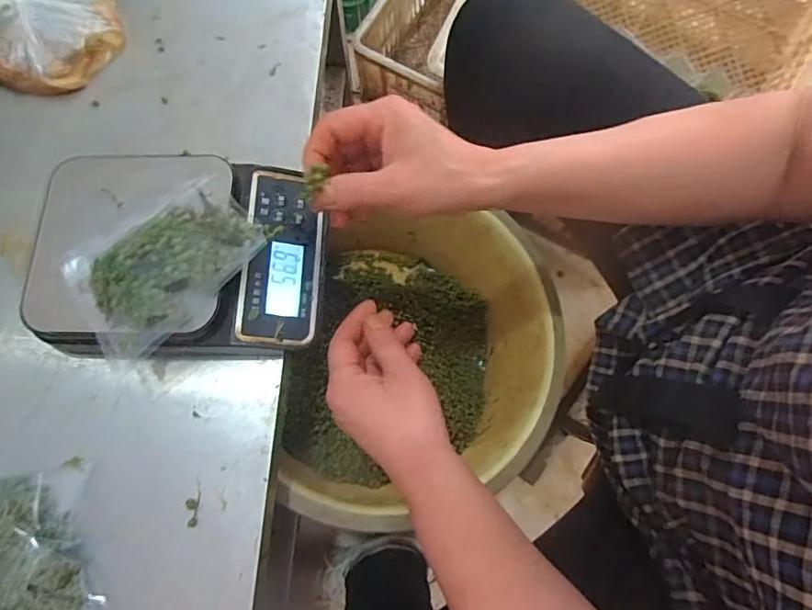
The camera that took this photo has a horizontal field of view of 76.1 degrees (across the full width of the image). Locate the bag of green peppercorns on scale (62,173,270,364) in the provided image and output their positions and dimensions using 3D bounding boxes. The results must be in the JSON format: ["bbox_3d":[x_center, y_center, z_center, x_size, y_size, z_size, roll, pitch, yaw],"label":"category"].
[{"bbox_3d":[-0.174,-0.037,0.366,0.132,0.039,0.099,-34,77,-10],"label":"bag of green peppercorns on scale"}]

